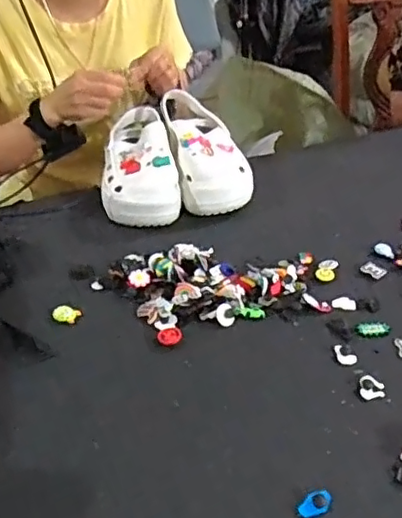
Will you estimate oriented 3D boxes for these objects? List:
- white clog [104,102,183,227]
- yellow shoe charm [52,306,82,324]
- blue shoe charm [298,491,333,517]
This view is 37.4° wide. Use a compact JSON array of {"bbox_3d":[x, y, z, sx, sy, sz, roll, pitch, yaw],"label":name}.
[{"bbox_3d":[-0.101,-0.149,0.903,0.108,0.091,0.229,-9,37,-8],"label":"white clog"},{"bbox_3d":[-0.157,0.064,0.687,0.031,0.005,0.025,10,36,17],"label":"yellow shoe charm"},{"bbox_3d":[0.092,0.198,0.478,0.031,0.008,0.016,-14,36,-16],"label":"blue shoe charm"}]

